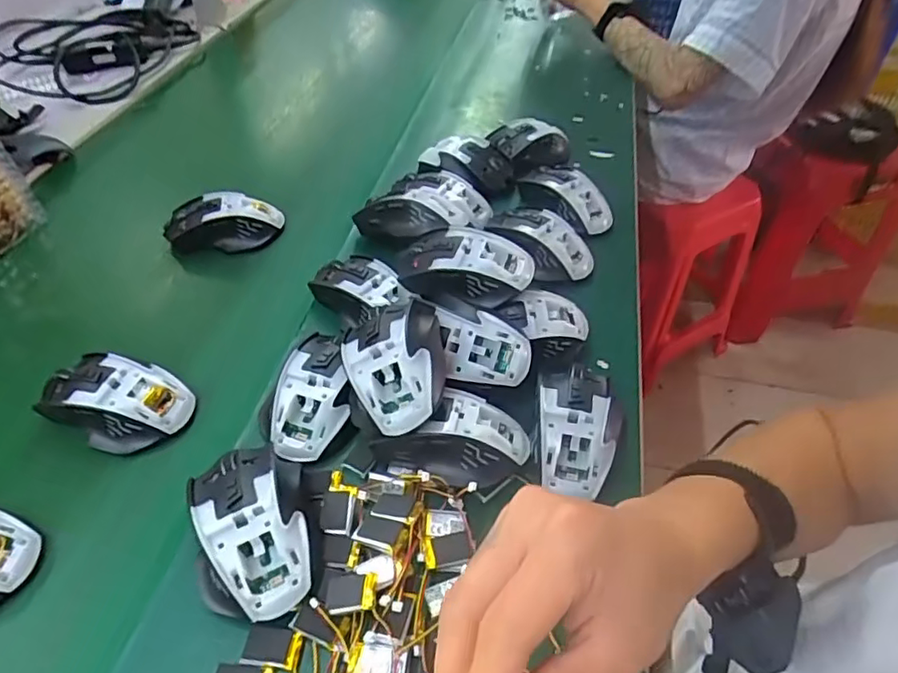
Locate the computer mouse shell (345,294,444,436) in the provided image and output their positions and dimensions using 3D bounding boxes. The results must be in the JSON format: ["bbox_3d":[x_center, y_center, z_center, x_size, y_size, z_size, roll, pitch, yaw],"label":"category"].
[{"bbox_3d":[-0.038,0.017,0.420,0.069,0.049,0.110,-5,48,-7],"label":"computer mouse shell"}]

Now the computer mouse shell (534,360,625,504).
[{"bbox_3d":[0.097,0.062,0.429,0.063,0.032,0.099,8,47,5],"label":"computer mouse shell"}]

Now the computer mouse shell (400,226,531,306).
[{"bbox_3d":[0.011,-0.057,0.491,0.114,0.046,0.071,14,48,10],"label":"computer mouse shell"}]

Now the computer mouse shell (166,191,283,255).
[{"bbox_3d":[-0.235,-0.118,0.608,0.113,0.041,0.051,-3,47,-5],"label":"computer mouse shell"}]

